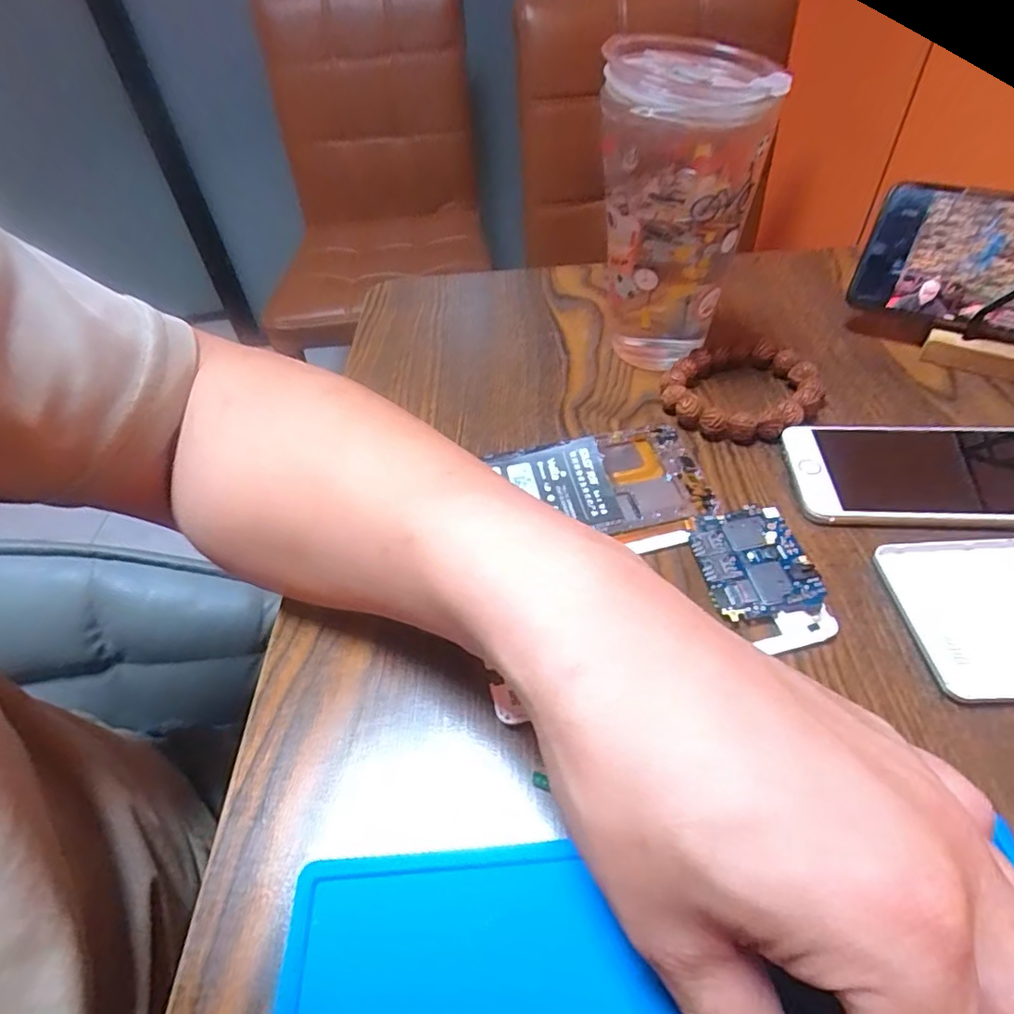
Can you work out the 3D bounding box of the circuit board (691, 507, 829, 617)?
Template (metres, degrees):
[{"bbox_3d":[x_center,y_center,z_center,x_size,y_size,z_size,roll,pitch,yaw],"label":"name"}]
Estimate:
[{"bbox_3d":[0.109,0.024,0.262,0.044,0.008,0.054,-6,48,0],"label":"circuit board"}]

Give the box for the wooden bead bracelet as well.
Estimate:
[{"bbox_3d":[0.136,-0.067,0.339,0.084,0.016,0.073,-32,53,-22],"label":"wooden bead bracelet"}]

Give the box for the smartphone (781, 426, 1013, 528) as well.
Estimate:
[{"bbox_3d":[0.212,-0.018,0.291,0.133,0.006,0.068,1,48,6],"label":"smartphone"}]

